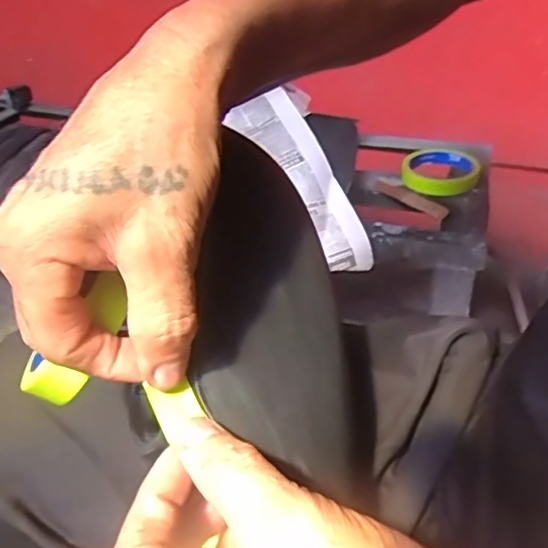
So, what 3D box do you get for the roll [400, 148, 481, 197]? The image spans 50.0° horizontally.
[{"bbox_3d":[0.208,-0.129,0.736,0.093,0.023,0.093,7,35,15],"label":"roll"}]

